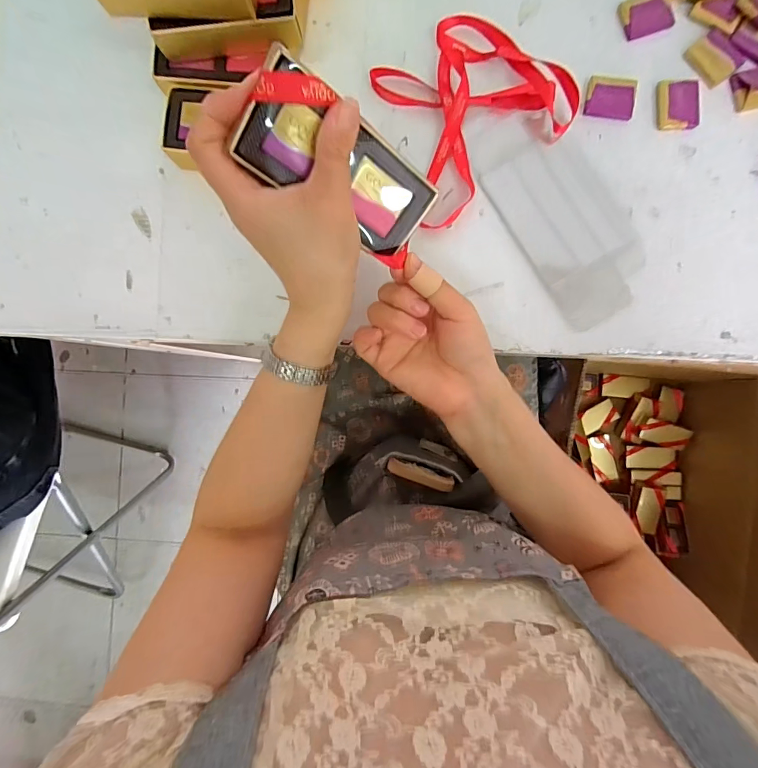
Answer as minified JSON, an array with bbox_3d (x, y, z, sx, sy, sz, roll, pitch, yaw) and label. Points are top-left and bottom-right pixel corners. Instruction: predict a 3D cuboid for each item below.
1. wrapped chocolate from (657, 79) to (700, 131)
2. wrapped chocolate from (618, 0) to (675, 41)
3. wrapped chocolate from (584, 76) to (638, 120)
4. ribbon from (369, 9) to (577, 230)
[{"bbox_3d":[0.253,-0.236,0.343,0.033,0.005,0.040,-4,89,3],"label":"wrapped chocolate"},{"bbox_3d":[0.229,-0.315,0.348,0.042,0.004,0.033,-15,89,3],"label":"wrapped chocolate"},{"bbox_3d":[0.198,-0.243,0.346,0.040,0.005,0.033,8,90,3],"label":"wrapped chocolate"},{"bbox_3d":[0.068,-0.234,0.349,0.162,0.018,0.138,-39,88,2],"label":"ribbon"}]

